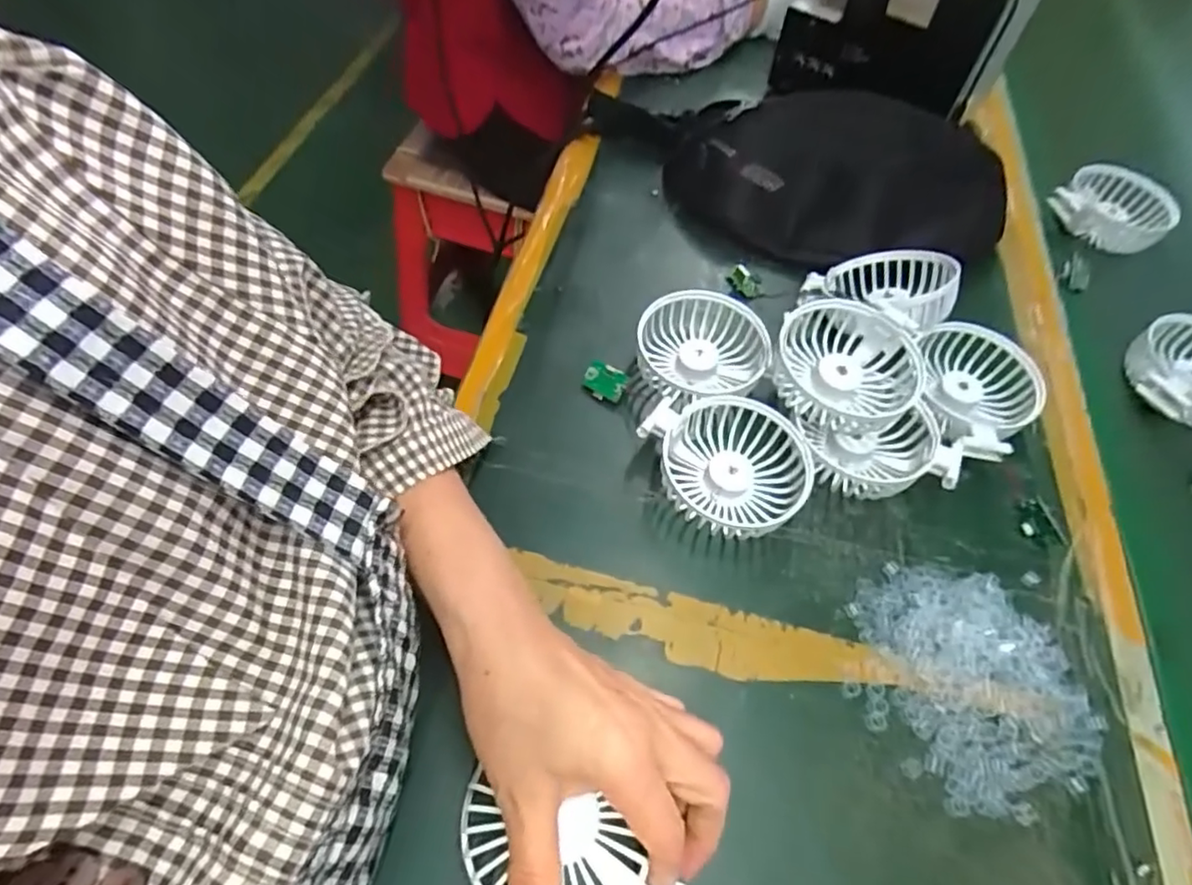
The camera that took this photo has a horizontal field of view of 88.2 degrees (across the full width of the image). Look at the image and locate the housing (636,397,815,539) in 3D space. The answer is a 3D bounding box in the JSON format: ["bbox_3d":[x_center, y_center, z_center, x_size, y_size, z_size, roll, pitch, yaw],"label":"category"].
[{"bbox_3d":[0.085,0.012,0.386,0.091,0.036,0.090,2,57,-3],"label":"housing"}]

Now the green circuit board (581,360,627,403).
[{"bbox_3d":[0.005,-0.042,0.428,0.031,0.005,0.023,27,100,25],"label":"green circuit board"}]

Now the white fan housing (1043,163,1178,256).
[{"bbox_3d":[0.468,-0.209,0.555,0.083,0.044,0.094,-35,66,-23],"label":"white fan housing"}]

